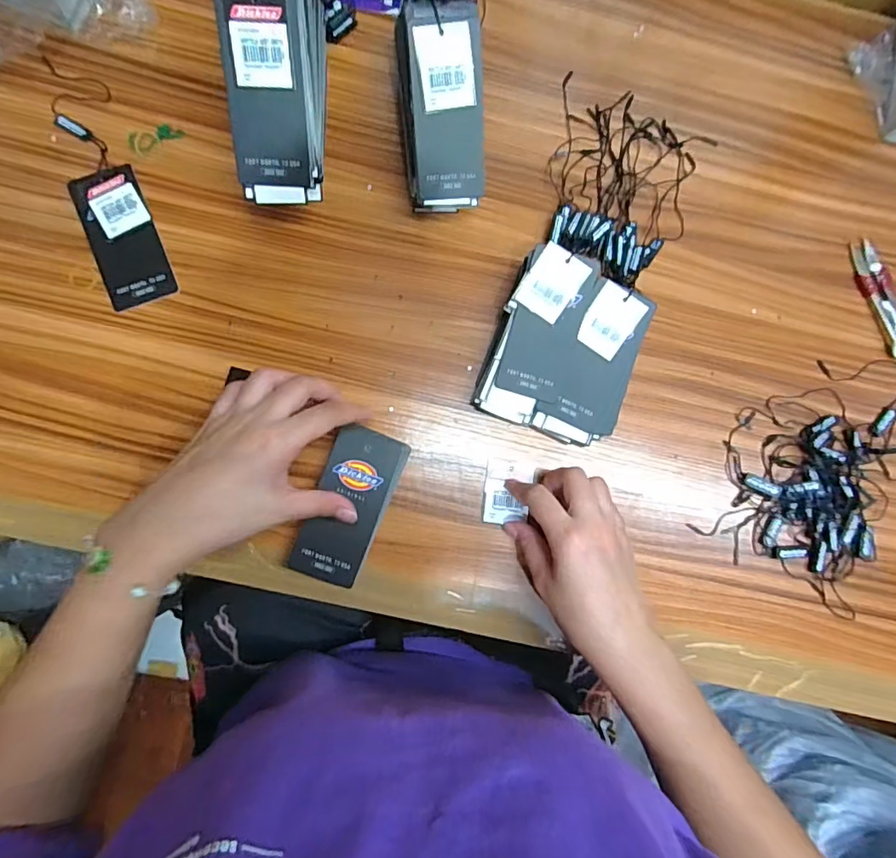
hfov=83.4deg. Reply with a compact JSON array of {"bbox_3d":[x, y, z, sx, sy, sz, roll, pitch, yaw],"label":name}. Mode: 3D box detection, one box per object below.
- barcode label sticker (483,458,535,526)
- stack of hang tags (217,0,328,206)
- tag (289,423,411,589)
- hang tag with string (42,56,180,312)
[{"bbox_3d":[0.046,0.049,0.389,0.035,0.005,0.049,8,84,-4],"label":"barcode label sticker"},{"bbox_3d":[-0.119,-0.236,0.350,0.058,0.106,0.149,1,84,-5],"label":"stack of hang tags"},{"bbox_3d":[-0.071,0.055,0.368,0.051,0.006,0.113,21,82,-2],"label":"tag"},{"bbox_3d":[-0.262,-0.186,0.384,0.050,0.004,0.192,-21,86,-7],"label":"hang tag with string"}]

